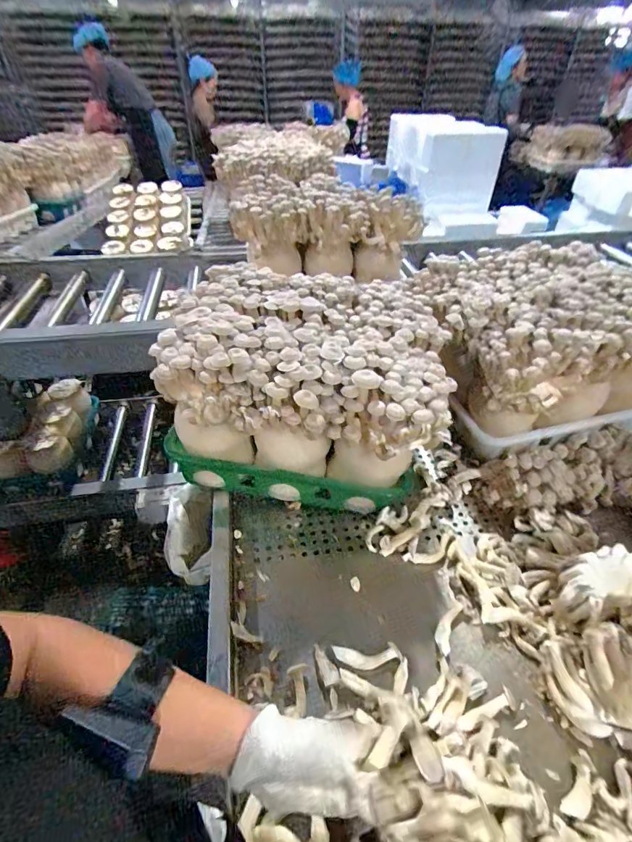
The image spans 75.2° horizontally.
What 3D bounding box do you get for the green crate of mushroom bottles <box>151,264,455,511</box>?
[{"bbox_3d":[-0.010,-0.082,0.786,0.456,0.281,0.436,3,41,3],"label":"green crate of mushroom bottles"}]

